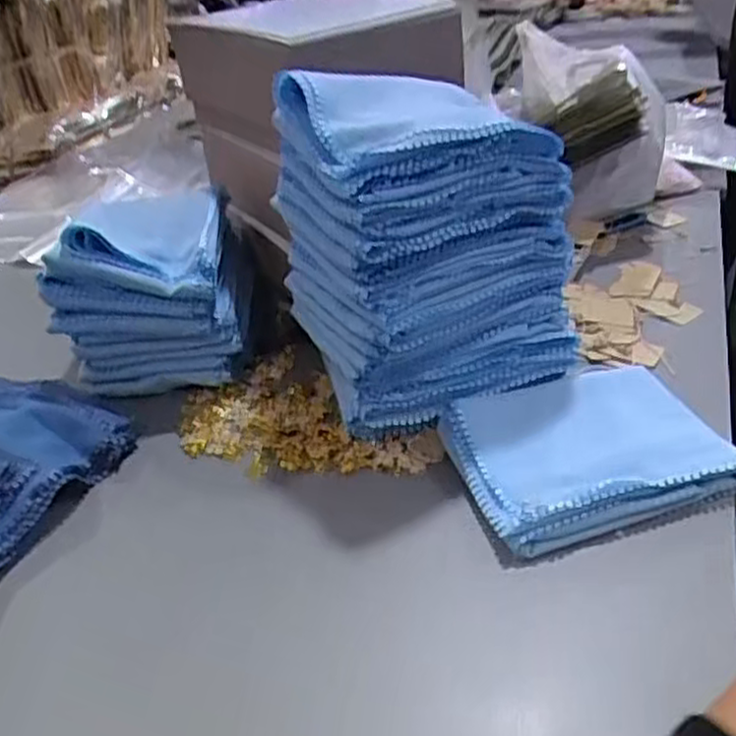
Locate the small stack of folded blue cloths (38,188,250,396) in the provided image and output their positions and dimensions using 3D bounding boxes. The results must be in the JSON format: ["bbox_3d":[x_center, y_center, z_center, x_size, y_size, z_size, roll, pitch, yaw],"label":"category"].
[{"bbox_3d":[-0.216,-0.086,0.785,0.168,0.150,0.179,-9,33,-1],"label":"small stack of folded blue cloths"}]

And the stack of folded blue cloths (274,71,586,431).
[{"bbox_3d":[0.053,-0.103,0.658,0.222,0.262,0.171,-17,34,-14],"label":"stack of folded blue cloths"}]

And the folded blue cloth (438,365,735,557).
[{"bbox_3d":[0.180,0.056,0.609,0.217,0.031,0.160,-15,34,-10],"label":"folded blue cloth"}]

